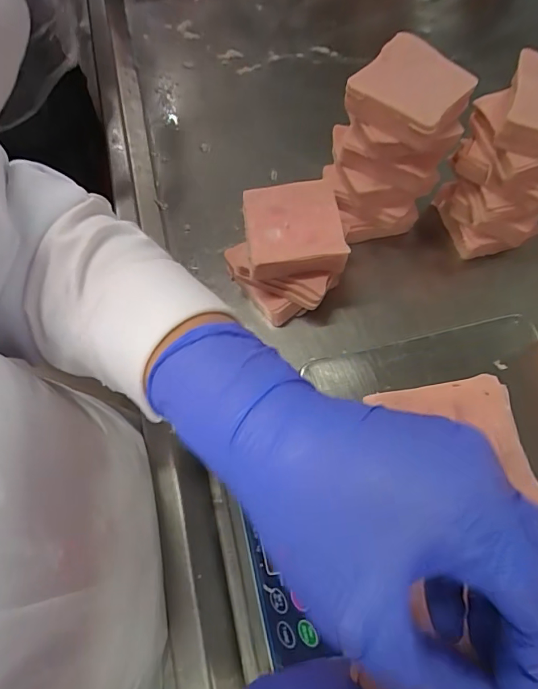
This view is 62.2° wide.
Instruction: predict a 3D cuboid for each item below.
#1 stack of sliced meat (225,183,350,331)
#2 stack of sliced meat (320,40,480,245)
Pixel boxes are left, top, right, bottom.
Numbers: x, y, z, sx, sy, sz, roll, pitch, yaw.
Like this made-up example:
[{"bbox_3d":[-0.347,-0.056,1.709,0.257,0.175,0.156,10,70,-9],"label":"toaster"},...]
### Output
[{"bbox_3d":[0.016,-0.091,0.442,0.107,0.056,0.118,-7,67,-5],"label":"stack of sliced meat"},{"bbox_3d":[0.120,-0.198,0.461,0.117,0.157,0.112,28,68,9],"label":"stack of sliced meat"}]

